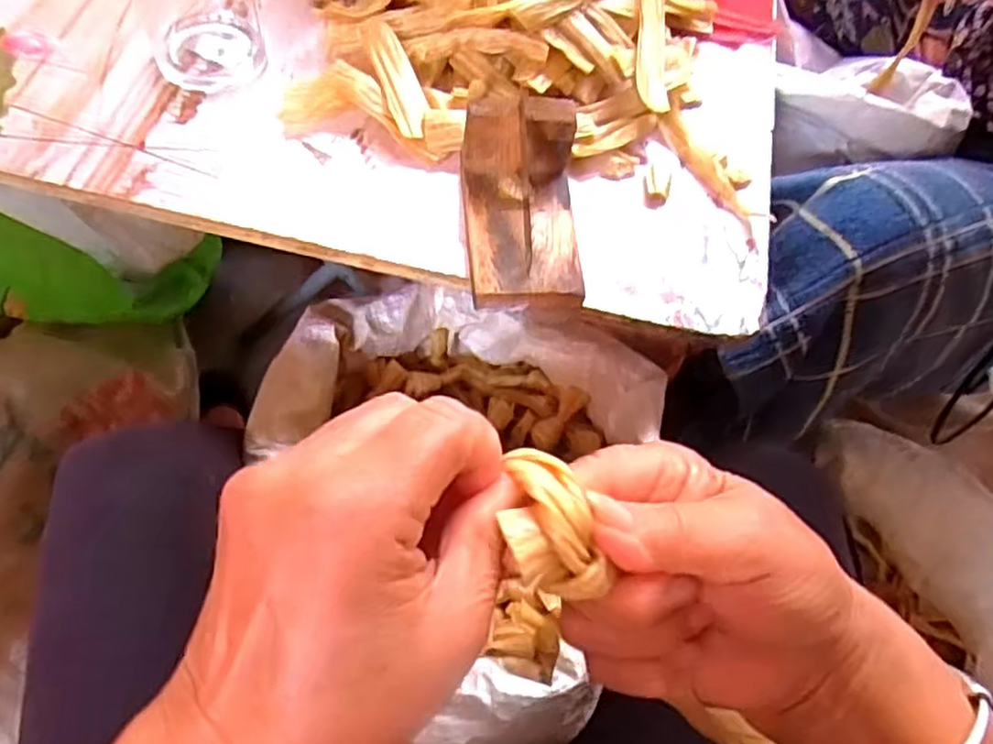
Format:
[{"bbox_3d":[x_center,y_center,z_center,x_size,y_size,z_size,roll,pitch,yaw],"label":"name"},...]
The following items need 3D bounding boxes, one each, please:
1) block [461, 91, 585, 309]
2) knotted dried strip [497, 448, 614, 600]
[{"bbox_3d":[0.015,-0.092,0.393,0.063,0.063,0.104,-2,60,-6],"label":"block"},{"bbox_3d":[0.013,0.042,0.204,0.025,0.015,0.042,-20,63,-15],"label":"knotted dried strip"}]

